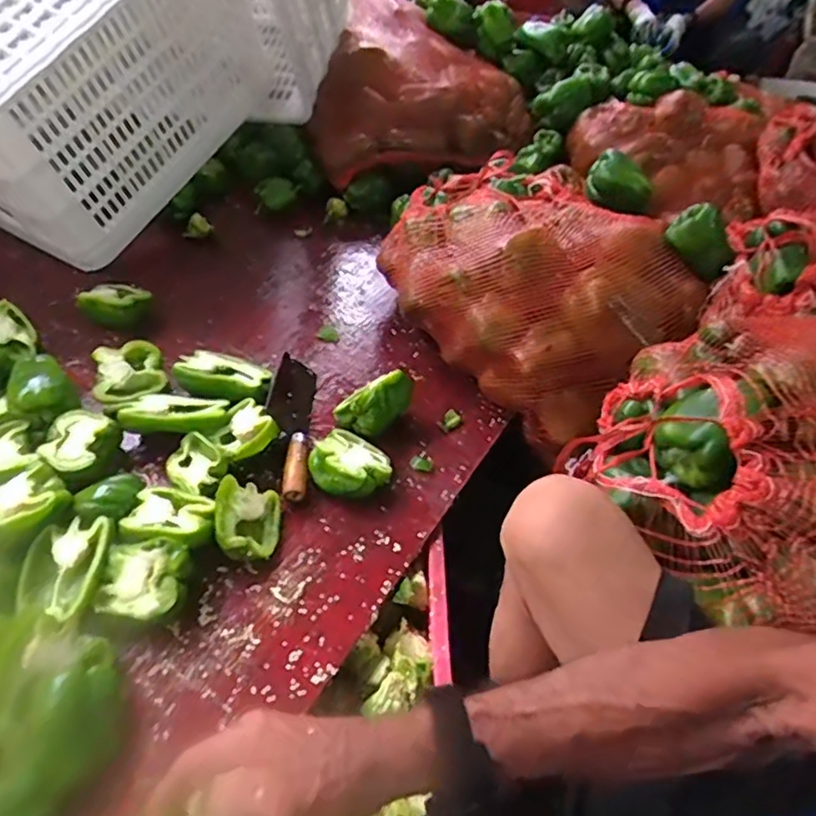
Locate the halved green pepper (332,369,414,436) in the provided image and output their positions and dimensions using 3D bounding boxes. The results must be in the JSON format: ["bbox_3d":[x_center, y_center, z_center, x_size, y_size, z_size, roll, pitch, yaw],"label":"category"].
[{"bbox_3d":[-0.046,-0.009,0.792,0.068,0.052,0.091,9,52,48],"label":"halved green pepper"}]

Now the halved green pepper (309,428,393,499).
[{"bbox_3d":[-0.071,0.072,0.738,0.089,0.042,0.089,14,33,-9],"label":"halved green pepper"}]

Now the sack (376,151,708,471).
[{"bbox_3d":[0.171,-0.177,0.865,0.304,0.199,0.394,-31,55,-29],"label":"sack"}]

